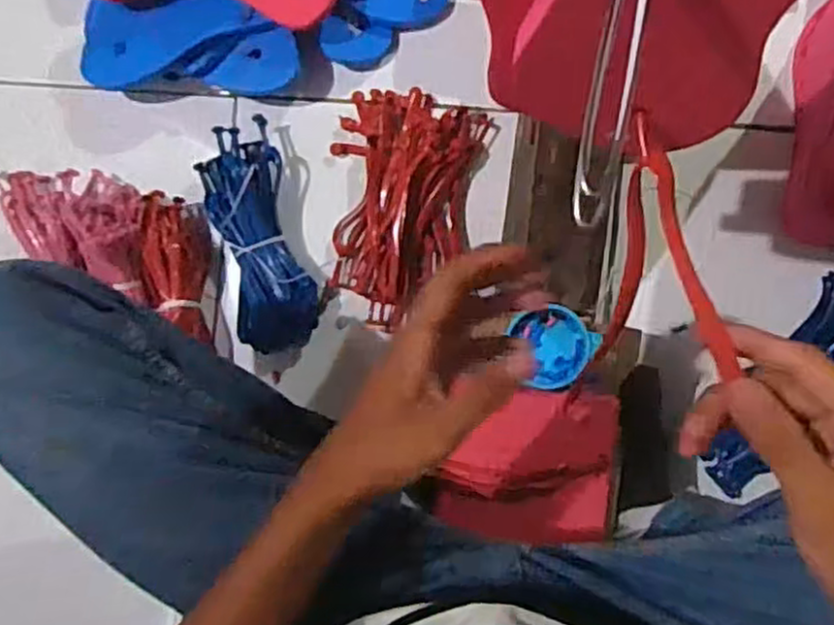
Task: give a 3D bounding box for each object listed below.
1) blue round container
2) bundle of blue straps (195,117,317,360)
[{"bbox_3d":[0.116,0.028,0.634,0.072,0.019,0.067,0,90,7],"label":"blue round container"},{"bbox_3d":[-0.163,-0.076,0.739,0.088,0.041,0.230,-15,88,7],"label":"bundle of blue straps"}]

